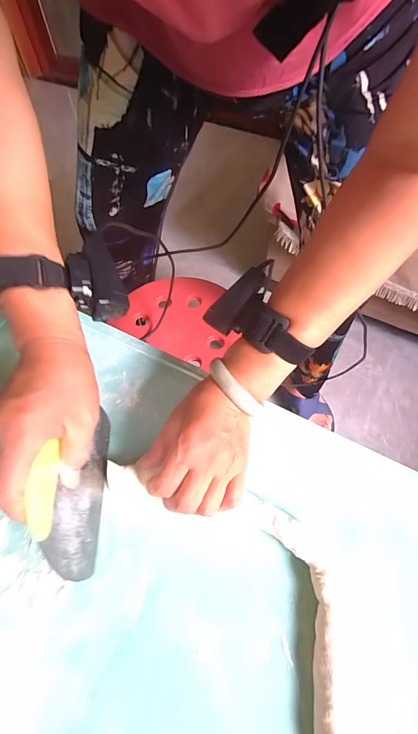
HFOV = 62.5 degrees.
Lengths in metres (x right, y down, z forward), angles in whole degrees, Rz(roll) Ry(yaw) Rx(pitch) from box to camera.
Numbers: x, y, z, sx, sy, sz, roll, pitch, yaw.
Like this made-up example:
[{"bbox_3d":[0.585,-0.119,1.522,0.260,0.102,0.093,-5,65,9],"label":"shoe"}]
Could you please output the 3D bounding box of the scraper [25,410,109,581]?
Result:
[{"bbox_3d":[-0.114,0.096,0.290,0.017,0.107,0.139,-3,59,1],"label":"scraper"}]

